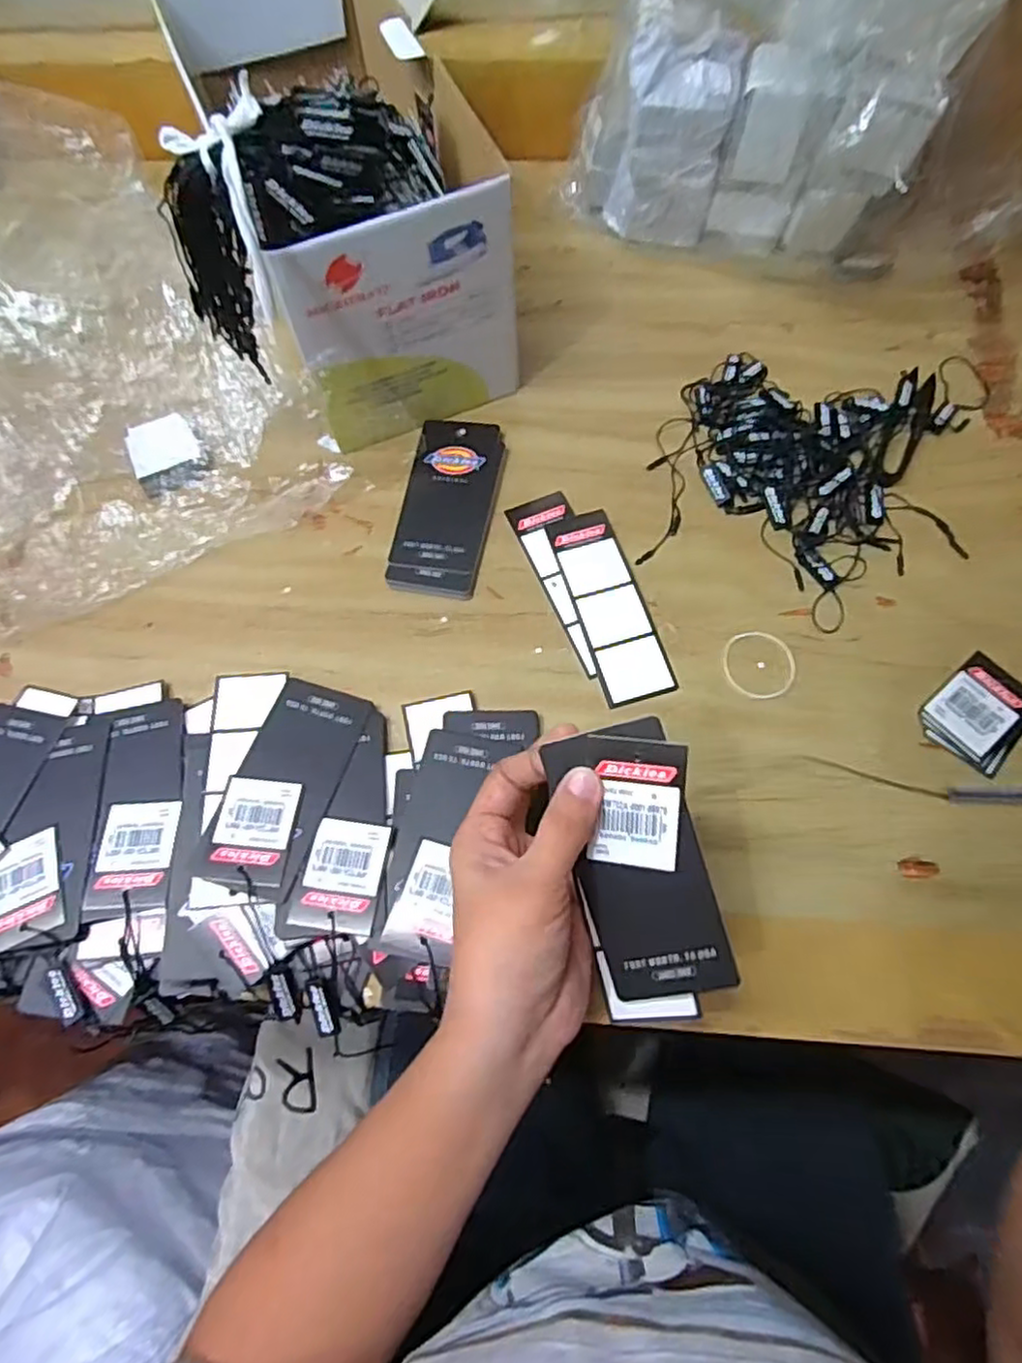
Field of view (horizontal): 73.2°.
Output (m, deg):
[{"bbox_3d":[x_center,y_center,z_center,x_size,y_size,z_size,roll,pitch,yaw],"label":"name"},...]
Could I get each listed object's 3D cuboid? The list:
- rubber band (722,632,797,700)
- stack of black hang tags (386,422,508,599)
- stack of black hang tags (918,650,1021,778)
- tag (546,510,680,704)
[{"bbox_3d":[0.133,-0.009,0.367,0.038,0.004,0.039,-1,67,2],"label":"rubber band"},{"bbox_3d":[-0.038,-0.106,0.412,0.055,0.007,0.120,9,67,6],"label":"stack of black hang tags"},{"bbox_3d":[0.240,0.016,0.351,0.056,0.006,0.044,-42,72,-15],"label":"stack of black hang tags"},{"bbox_3d":[0.054,-0.045,0.385,0.038,0.004,0.120,-15,67,-5],"label":"tag"}]

